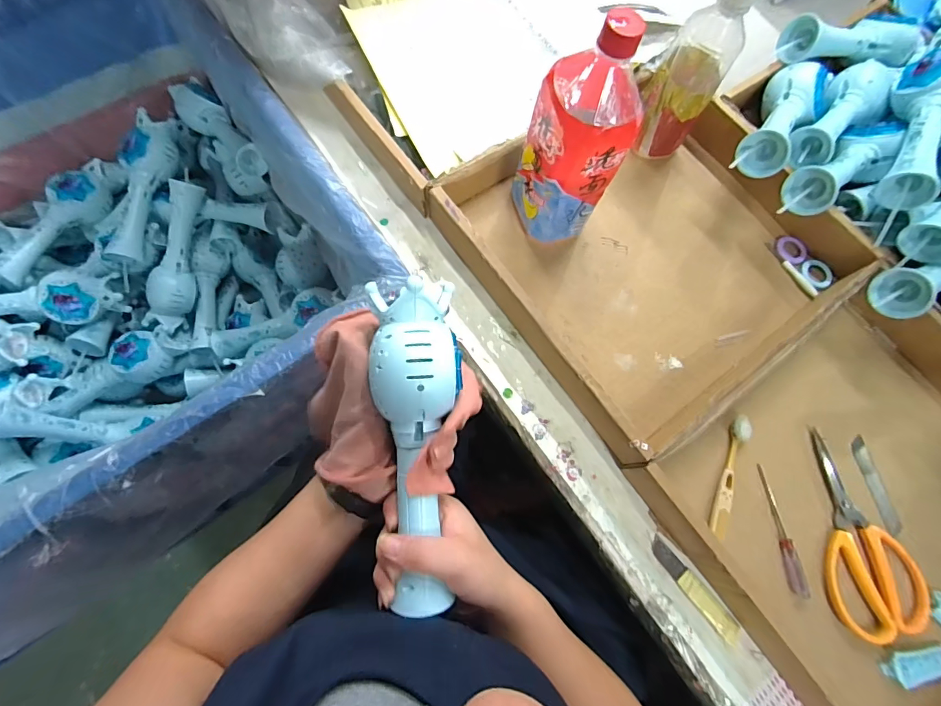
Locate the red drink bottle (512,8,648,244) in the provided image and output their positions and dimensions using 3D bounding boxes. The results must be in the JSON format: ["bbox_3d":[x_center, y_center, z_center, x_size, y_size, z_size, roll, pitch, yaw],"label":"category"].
[{"bbox_3d":[0.094,-0.191,0.418,0.079,0.230,0.078,1,73,-4],"label":"red drink bottle"}]

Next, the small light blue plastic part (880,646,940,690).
[{"bbox_3d":[0.418,0.288,0.402,0.087,0.006,0.025,0,72,-13],"label":"small light blue plastic part"}]

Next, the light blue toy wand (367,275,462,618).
[{"bbox_3d":[-0.037,0.070,0.309,0.064,0.043,0.242,1,94,1],"label":"light blue toy wand"}]

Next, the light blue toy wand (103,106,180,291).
[{"bbox_3d":[-0.499,-0.246,0.674,0.056,0.058,0.257,10,87,4],"label":"light blue toy wand"}]

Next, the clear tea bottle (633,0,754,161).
[{"bbox_3d":[0.240,-0.306,0.481,0.070,0.181,0.078,25,73,4],"label":"clear tea bottle"}]

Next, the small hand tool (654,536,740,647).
[{"bbox_3d":[0.213,0.225,0.416,0.019,0.005,0.105,-37,79,-14],"label":"small hand tool"}]

